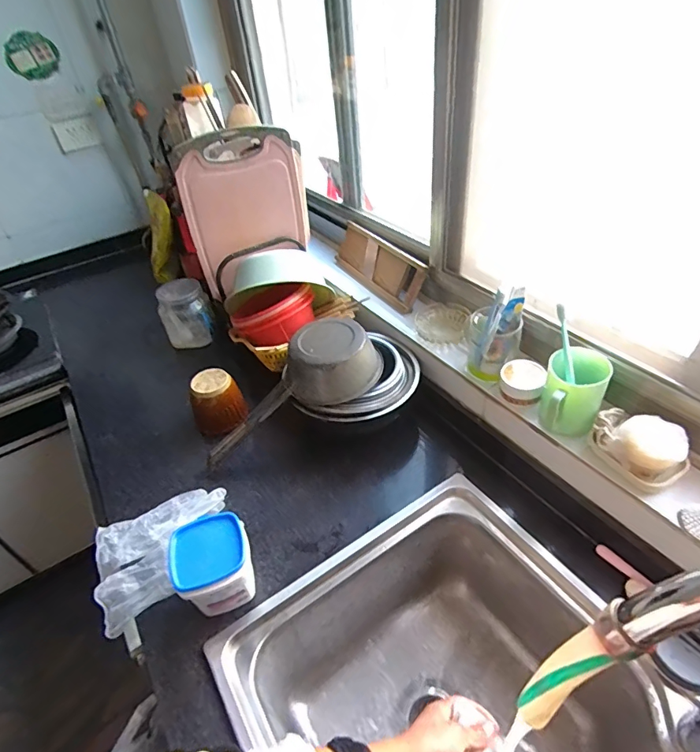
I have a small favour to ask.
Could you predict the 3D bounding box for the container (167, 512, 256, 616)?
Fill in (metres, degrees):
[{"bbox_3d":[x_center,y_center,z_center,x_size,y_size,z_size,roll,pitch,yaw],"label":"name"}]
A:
[{"bbox_3d":[-0.179,0.258,0.625,0.096,0.107,0.100,-20,43,-17],"label":"container"}]

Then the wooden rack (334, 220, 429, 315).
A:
[{"bbox_3d":[0.059,-0.244,1.008,0.025,0.104,0.287,1,31,-38],"label":"wooden rack"}]

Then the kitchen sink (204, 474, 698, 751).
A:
[{"bbox_3d":[0.179,0.485,0.546,0.447,0.230,0.613,-27,45,-23],"label":"kitchen sink"}]

